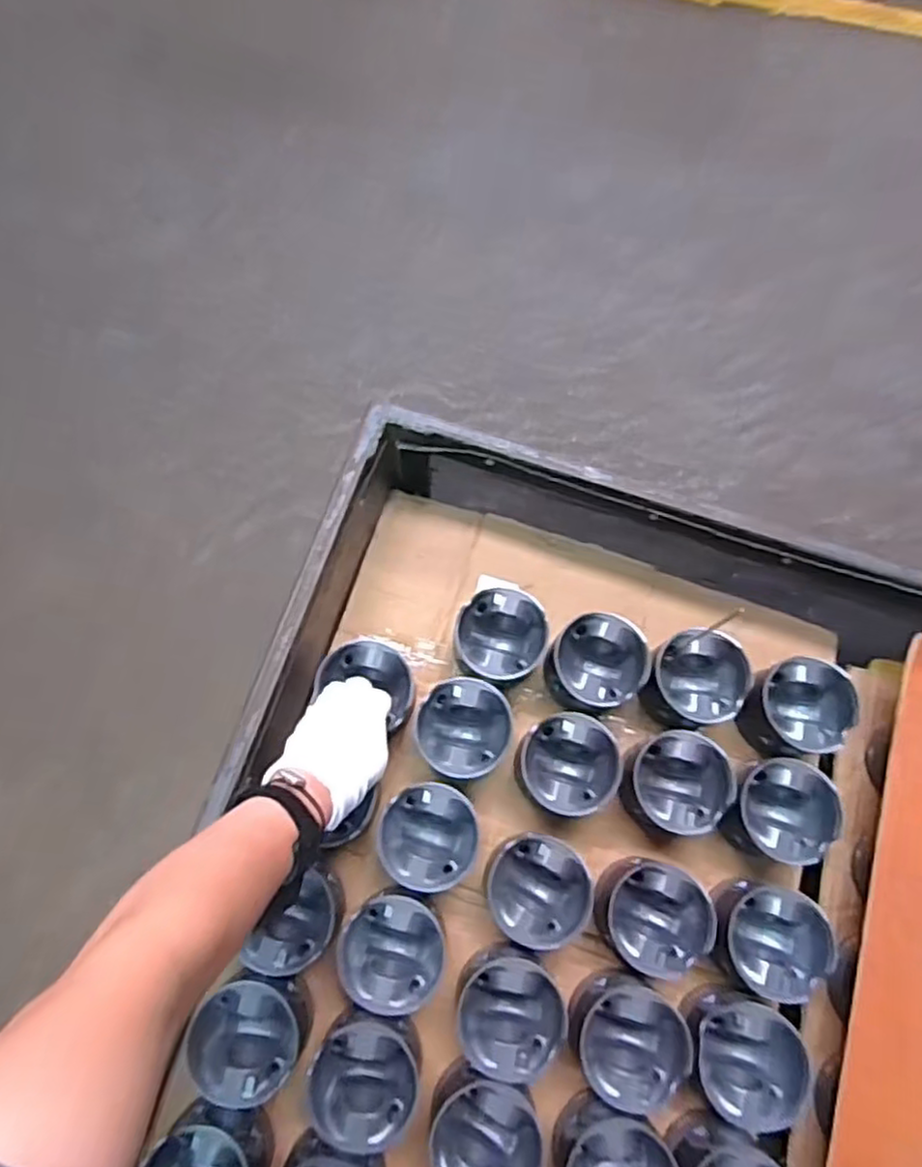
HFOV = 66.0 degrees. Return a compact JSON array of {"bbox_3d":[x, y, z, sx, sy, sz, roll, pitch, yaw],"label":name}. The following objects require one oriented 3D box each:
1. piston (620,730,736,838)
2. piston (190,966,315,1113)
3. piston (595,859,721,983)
[{"bbox_3d":[0.198,0.186,0.657,0.088,0.055,0.091,0,72,-1],"label":"piston"},{"bbox_3d":[-0.175,0.378,0.603,0.086,0.065,0.092,0,72,-1],"label":"piston"},{"bbox_3d":[0.168,0.292,0.623,0.103,0.057,0.090,15,73,4],"label":"piston"}]

